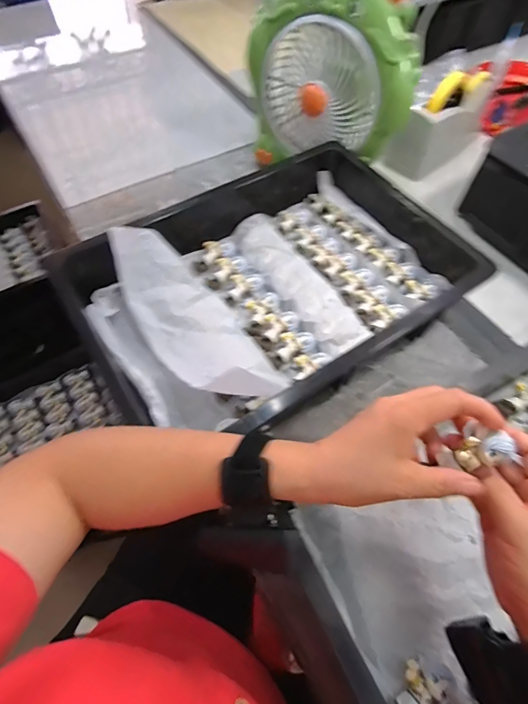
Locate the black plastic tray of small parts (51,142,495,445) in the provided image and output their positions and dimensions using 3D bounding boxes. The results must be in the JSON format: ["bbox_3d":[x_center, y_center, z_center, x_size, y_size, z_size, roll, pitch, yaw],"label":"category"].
[{"bbox_3d":[0.030,-0.102,0.491,0.459,0.082,0.312,-31,65,-17],"label":"black plastic tray of small parts"}]

